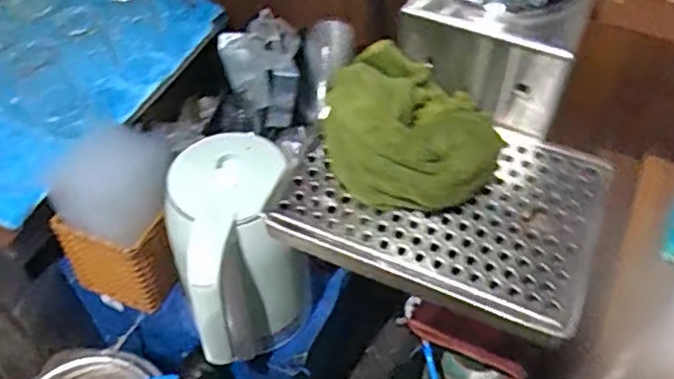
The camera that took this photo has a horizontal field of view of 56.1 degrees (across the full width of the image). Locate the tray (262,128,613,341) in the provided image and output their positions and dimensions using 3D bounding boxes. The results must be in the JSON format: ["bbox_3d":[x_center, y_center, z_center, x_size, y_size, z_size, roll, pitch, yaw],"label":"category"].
[{"bbox_3d":[0.081,0.007,0.489,0.232,0.025,0.148,18,53,15],"label":"tray"}]

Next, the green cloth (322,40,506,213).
[{"bbox_3d":[0.055,-0.052,0.486,0.120,0.065,0.128,-9,51,-7],"label":"green cloth"}]

